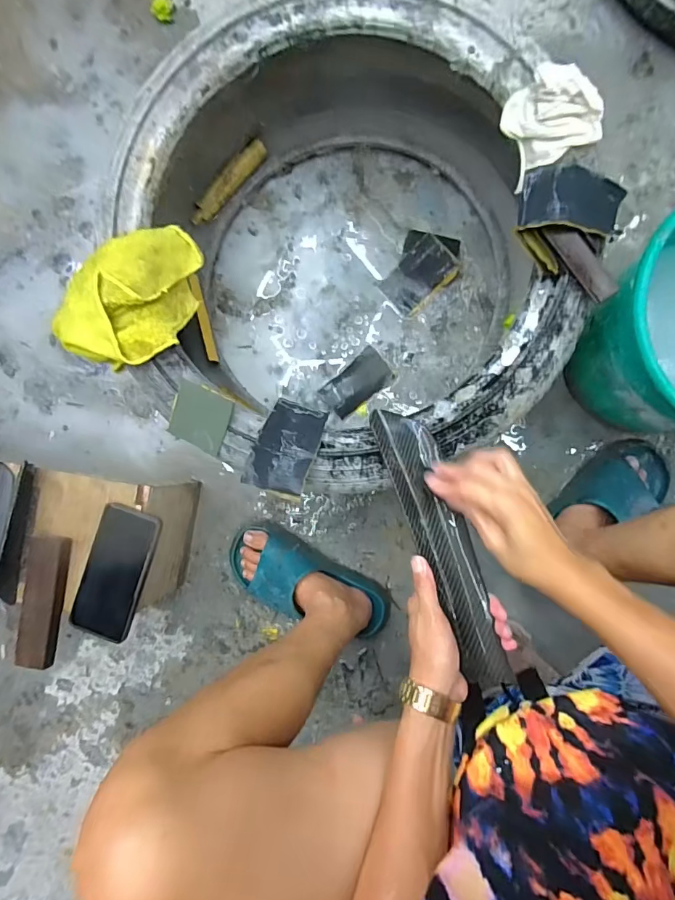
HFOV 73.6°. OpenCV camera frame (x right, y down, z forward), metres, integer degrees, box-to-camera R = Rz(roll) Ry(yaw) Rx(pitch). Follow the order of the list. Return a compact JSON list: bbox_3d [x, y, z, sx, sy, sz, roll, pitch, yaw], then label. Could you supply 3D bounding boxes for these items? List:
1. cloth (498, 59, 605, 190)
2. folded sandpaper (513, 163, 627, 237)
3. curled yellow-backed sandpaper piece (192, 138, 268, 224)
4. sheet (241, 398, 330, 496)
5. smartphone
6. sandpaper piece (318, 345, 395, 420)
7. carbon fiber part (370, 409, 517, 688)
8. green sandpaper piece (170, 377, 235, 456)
[{"bbox_3d":[0.221,-0.346,0.475,0.090,0.027,0.085,-24,104,38],"label":"cloth"},{"bbox_3d":[0.251,-0.267,0.482,0.105,0.028,0.068,7,92,5],"label":"folded sandpaper"},{"bbox_3d":[-0.175,-0.424,0.718,0.157,0.011,0.032,-42,116,9],"label":"curled yellow-backed sandpaper piece"},{"bbox_3d":[-0.058,-0.006,0.515,0.070,0.016,0.113,15,62,10],"label":"sheet"},{"bbox_3d":[-0.285,0.156,0.577,0.080,0.016,0.164,16,87,10],"label":"smartphone"},{"bbox_3d":[0.031,-0.110,0.736,0.114,0.015,0.065,-40,87,5],"label":"sandpaper piece"},{"bbox_3d":[0.107,0.091,0.467,0.056,0.023,0.287,-22,79,5],"label":"carbon fiber part"},{"bbox_3d":[-0.160,-0.038,0.527,0.069,0.014,0.068,25,93,4],"label":"green sandpaper piece"}]

